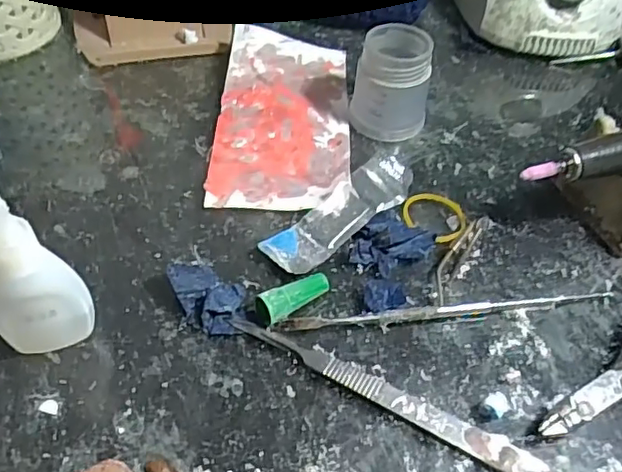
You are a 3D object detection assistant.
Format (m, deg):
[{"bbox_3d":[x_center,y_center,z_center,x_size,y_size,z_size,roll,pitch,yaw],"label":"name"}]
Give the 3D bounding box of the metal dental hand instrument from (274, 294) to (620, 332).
[{"bbox_3d":[0.060,0.033,0.263,0.150,0.006,0.007,-5,50,-9],"label":"metal dental hand instrument"}]

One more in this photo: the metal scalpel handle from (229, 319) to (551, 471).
[{"bbox_3d":[0.028,0.062,0.236,0.132,0.005,0.012,25,53,17],"label":"metal scalpel handle"}]

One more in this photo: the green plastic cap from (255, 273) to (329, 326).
[{"bbox_3d":[-0.007,0.027,0.257,0.034,0.013,0.011,-27,56,-24],"label":"green plastic cap"}]

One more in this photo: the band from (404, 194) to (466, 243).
[{"bbox_3d":[0.063,-0.011,0.301,0.032,0.004,0.029,31,54,21],"label":"band"}]

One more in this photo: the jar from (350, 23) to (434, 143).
[{"bbox_3d":[0.046,-0.086,0.335,0.041,0.050,0.041,2,50,-2],"label":"jar"}]

